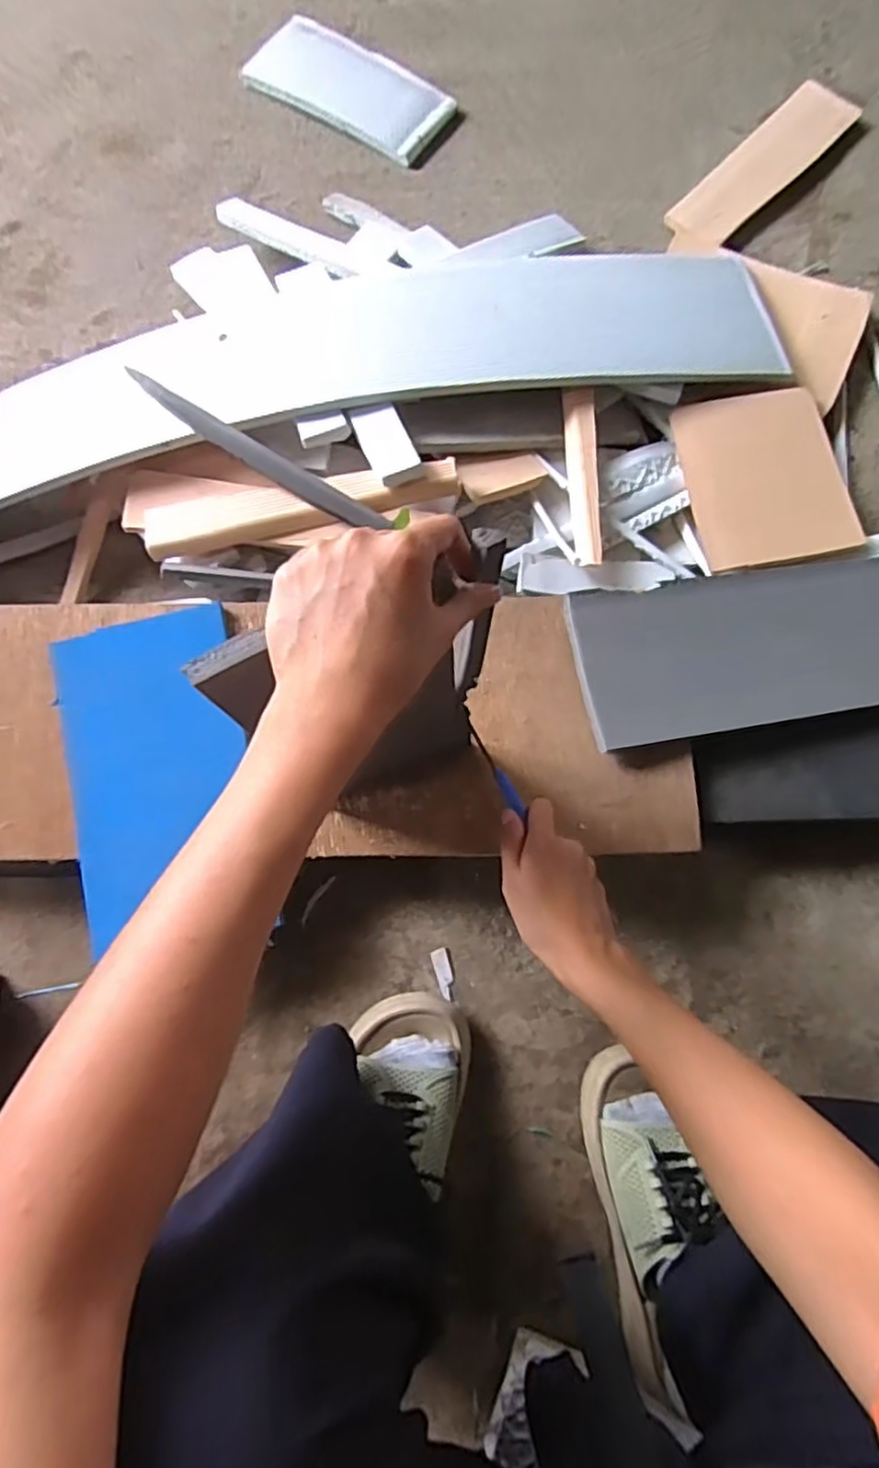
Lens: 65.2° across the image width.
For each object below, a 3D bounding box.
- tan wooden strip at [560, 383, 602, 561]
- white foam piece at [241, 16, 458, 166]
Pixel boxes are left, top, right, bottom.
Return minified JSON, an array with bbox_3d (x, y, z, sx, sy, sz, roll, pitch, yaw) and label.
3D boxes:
[{"bbox_3d":[0.137,-0.248,0.654,0.028,0.018,0.186,-1,76,0],"label":"tan wooden strip"},{"bbox_3d":[-0.105,-0.791,0.841,0.258,0.021,0.115,32,78,8],"label":"white foam piece"}]

